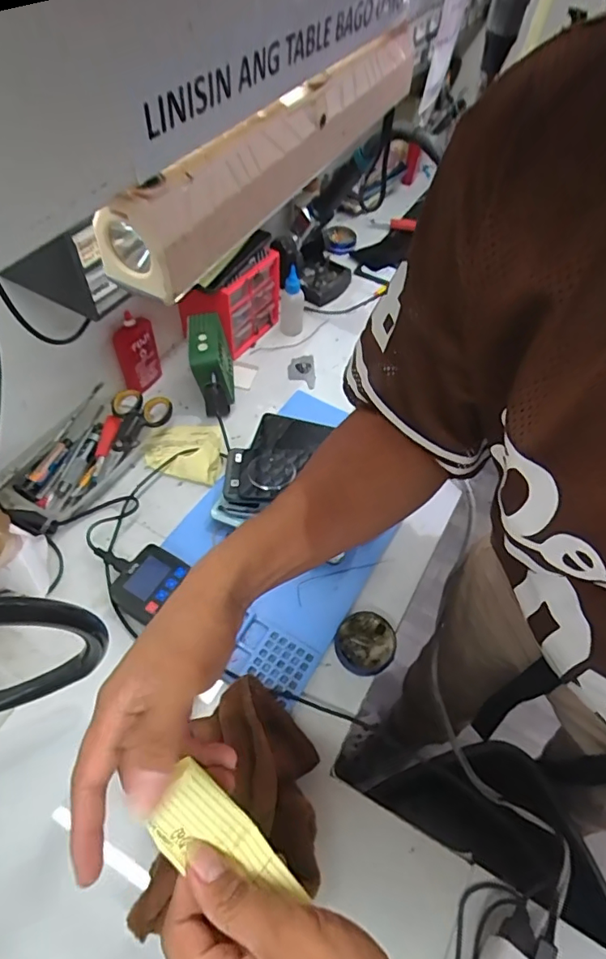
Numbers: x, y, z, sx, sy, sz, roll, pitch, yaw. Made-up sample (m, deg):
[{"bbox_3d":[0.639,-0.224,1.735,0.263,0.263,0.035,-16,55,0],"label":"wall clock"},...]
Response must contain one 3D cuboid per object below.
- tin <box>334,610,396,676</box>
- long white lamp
[{"bbox_3d":[0.065,0.169,0.525,0.061,0.015,0.059,1,55,-2],"label":"tin"},{"bbox_3d":[0.002,-0.198,0.293,0.030,0.044,0.294,29,59,16],"label":"long white lamp"}]

